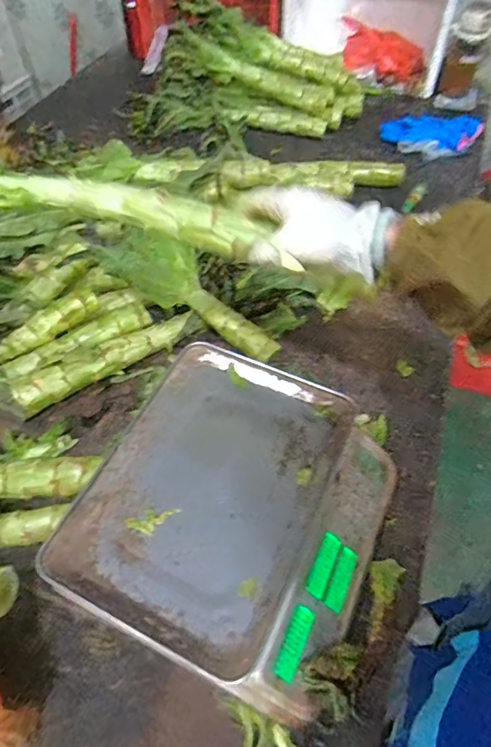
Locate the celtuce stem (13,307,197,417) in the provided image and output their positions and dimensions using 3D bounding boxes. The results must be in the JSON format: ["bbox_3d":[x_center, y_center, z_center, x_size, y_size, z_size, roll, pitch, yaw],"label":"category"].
[{"bbox_3d":[-0.211,-0.027,0.748,0.304,0.043,0.051,-29,58,-19],"label":"celtuce stem"}]

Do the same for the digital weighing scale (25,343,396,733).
[{"bbox_3d":[-0.005,0.160,0.559,0.320,0.100,0.339,22,56,16],"label":"digital weighing scale"}]

